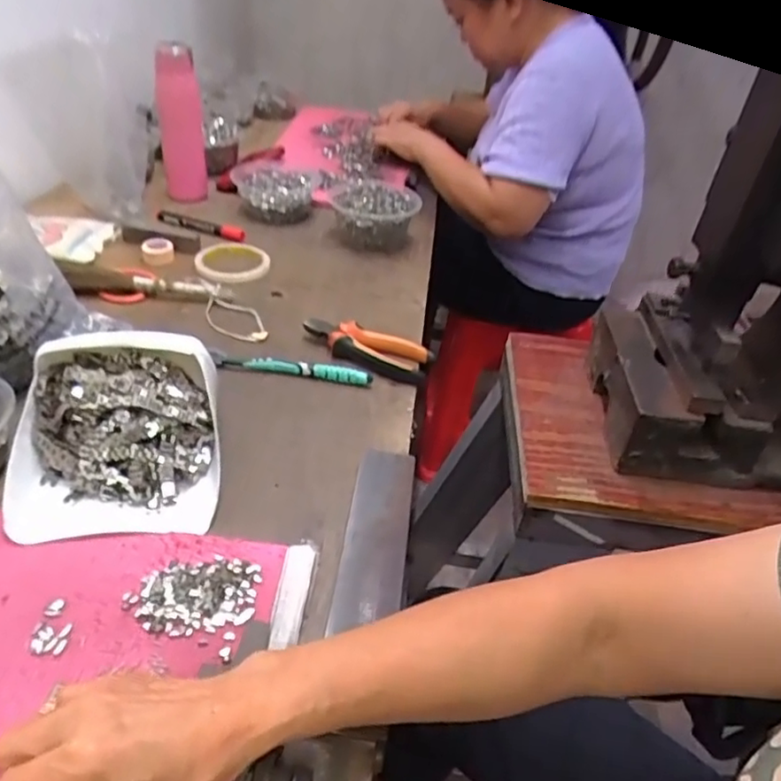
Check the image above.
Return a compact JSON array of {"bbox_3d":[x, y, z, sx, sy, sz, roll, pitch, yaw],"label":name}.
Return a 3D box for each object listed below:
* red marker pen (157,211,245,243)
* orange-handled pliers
[{"bbox_3d":[-0.278,-0.245,0.914,0.143,0.019,0.020,20,39,16],"label":"red marker pen"},{"bbox_3d":[-0.028,-0.050,0.699,0.143,0.026,0.060,17,38,12],"label":"orange-handled pliers"}]

